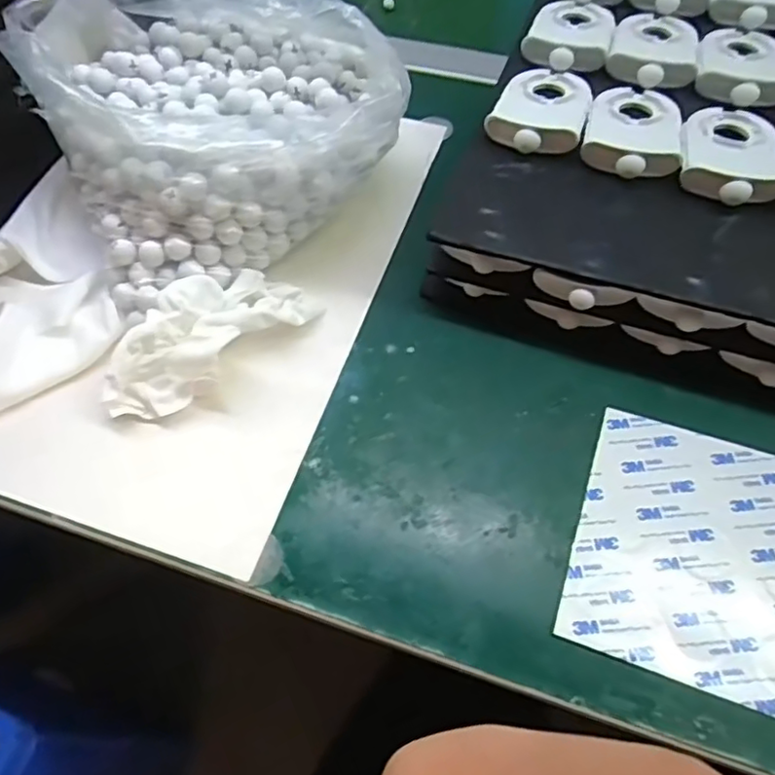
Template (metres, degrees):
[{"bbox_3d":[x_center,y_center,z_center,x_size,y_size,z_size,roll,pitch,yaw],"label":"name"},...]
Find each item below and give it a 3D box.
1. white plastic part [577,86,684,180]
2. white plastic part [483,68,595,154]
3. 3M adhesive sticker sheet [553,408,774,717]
[{"bbox_3d":[0.159,-0.170,0.400,0.057,0.017,0.095,15,61,10],"label":"white plastic part"},{"bbox_3d":[0.104,-0.189,0.415,0.059,0.016,0.092,18,62,12],"label":"white plastic part"},{"bbox_3d":[0.189,0.093,0.325,0.174,0.005,0.133,18,61,11],"label":"3M adhesive sticker sheet"}]

